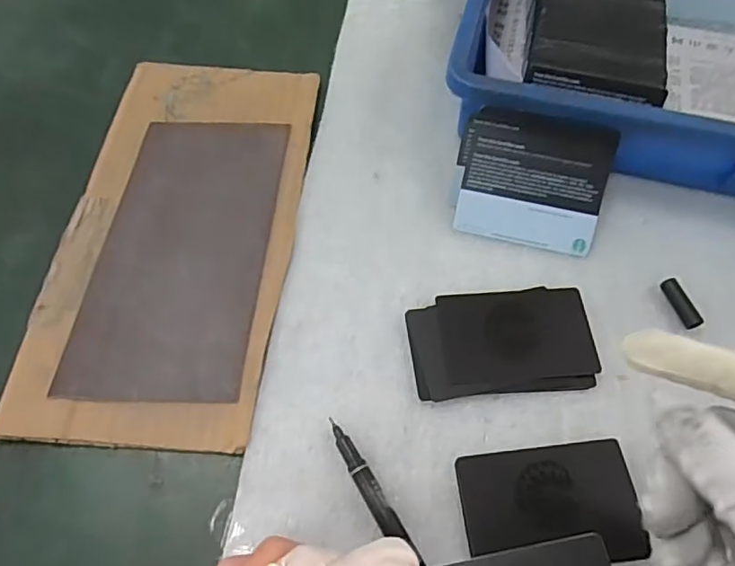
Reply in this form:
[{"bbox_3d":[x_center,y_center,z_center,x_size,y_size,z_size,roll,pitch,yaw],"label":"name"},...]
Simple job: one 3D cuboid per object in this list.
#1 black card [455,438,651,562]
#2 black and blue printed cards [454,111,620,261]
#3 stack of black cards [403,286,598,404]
[{"bbox_3d":[0.089,0.107,0.276,0.082,0.005,0.052,-6,65,3],"label":"black card"},{"bbox_3d":[0.101,-0.063,0.349,0.089,0.004,0.079,12,96,6],"label":"black and blue printed cards"},{"bbox_3d":[0.076,0.032,0.316,0.102,0.011,0.060,-5,62,-4],"label":"stack of black cards"}]

